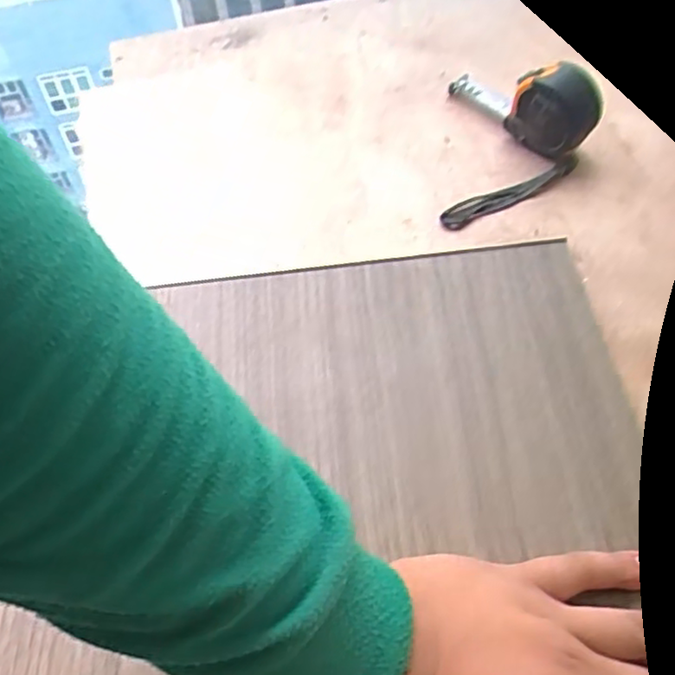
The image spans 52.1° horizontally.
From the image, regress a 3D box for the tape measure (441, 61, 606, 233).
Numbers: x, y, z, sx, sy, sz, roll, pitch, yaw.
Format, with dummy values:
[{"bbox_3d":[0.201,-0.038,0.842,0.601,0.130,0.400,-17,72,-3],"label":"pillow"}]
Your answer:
[{"bbox_3d":[0.133,-0.153,0.495,0.101,0.058,0.160,7,56,8],"label":"tape measure"}]

